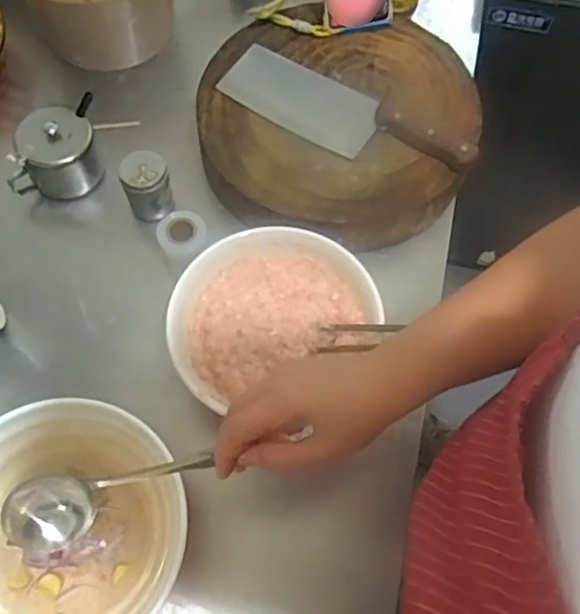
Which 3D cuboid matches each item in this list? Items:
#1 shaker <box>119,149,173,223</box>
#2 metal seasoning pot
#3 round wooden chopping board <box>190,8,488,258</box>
[{"bbox_3d":[-0.157,-0.132,0.709,0.049,0.071,0.042,-10,66,-5],"label":"shaker"},{"bbox_3d":[-0.266,-0.176,0.726,0.101,0.085,0.075,-9,66,-5],"label":"metal seasoning pot"},{"bbox_3d":[0.051,-0.209,0.739,0.308,0.071,0.290,0,65,-1],"label":"round wooden chopping board"}]

